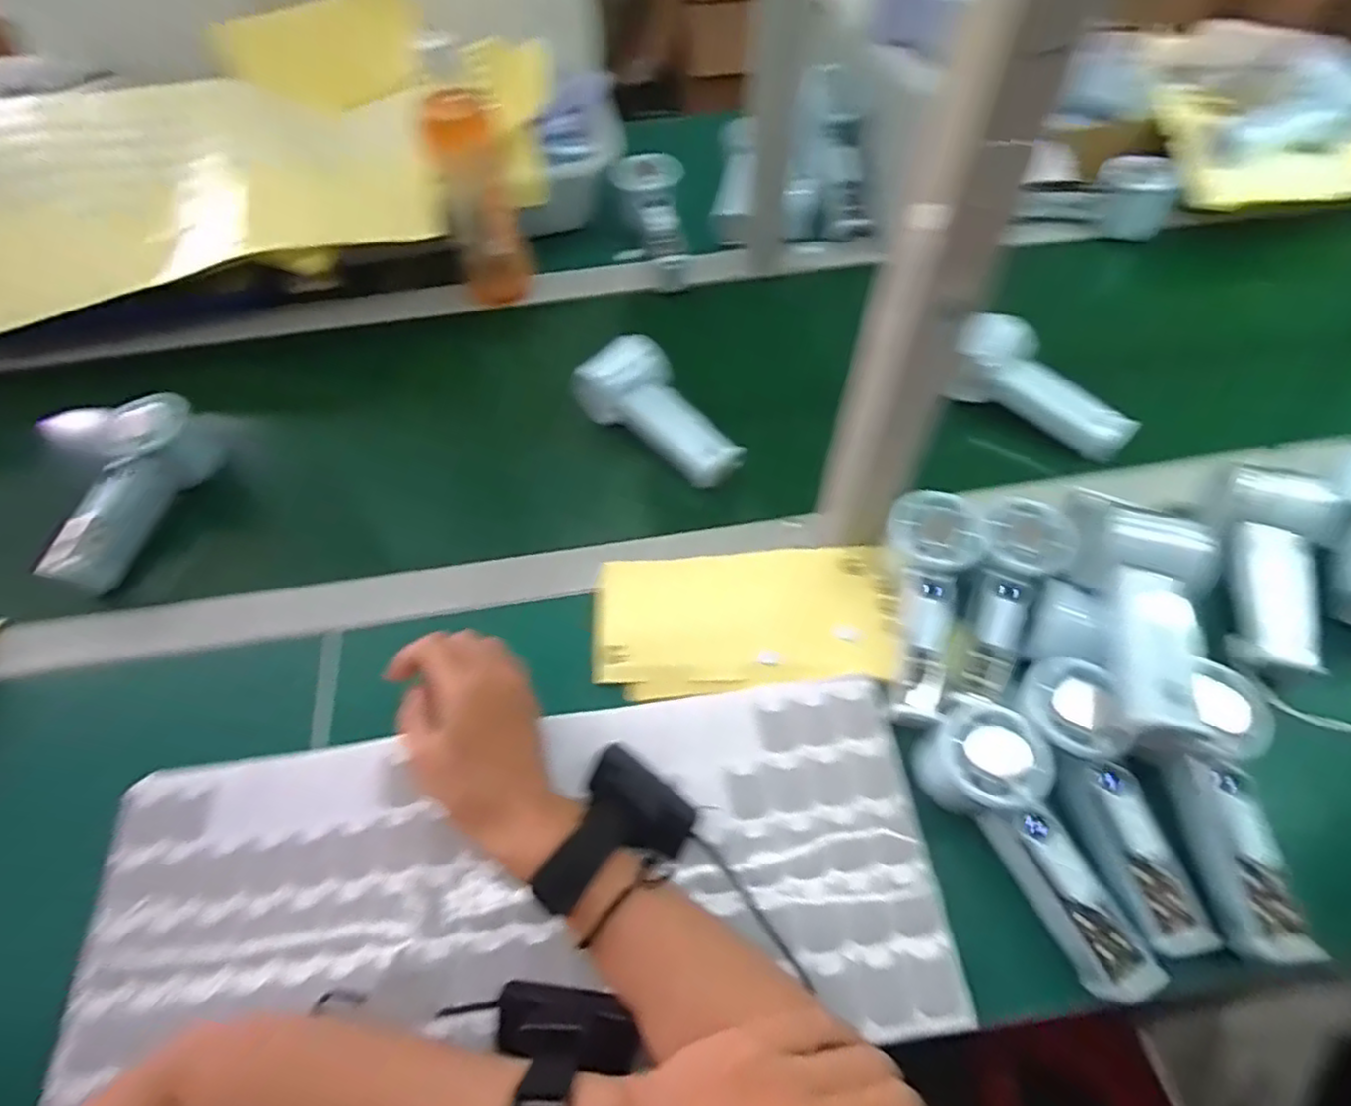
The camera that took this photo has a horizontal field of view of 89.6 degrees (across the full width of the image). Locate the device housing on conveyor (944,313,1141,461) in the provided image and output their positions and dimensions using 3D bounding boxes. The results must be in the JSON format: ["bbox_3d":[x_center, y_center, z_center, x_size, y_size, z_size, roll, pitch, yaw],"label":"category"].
[{"bbox_3d":[0.312,-0.145,0.573,0.150,0.048,0.070,32,65,21],"label":"device housing on conveyor"}]

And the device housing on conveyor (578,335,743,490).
[{"bbox_3d":[-0.013,-0.115,0.566,0.077,0.055,0.143,-35,62,-18],"label":"device housing on conveyor"}]

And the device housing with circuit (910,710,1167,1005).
[{"bbox_3d":[0.201,0.166,0.391,0.058,0.051,0.158,-25,73,-12],"label":"device housing with circuit"}]

